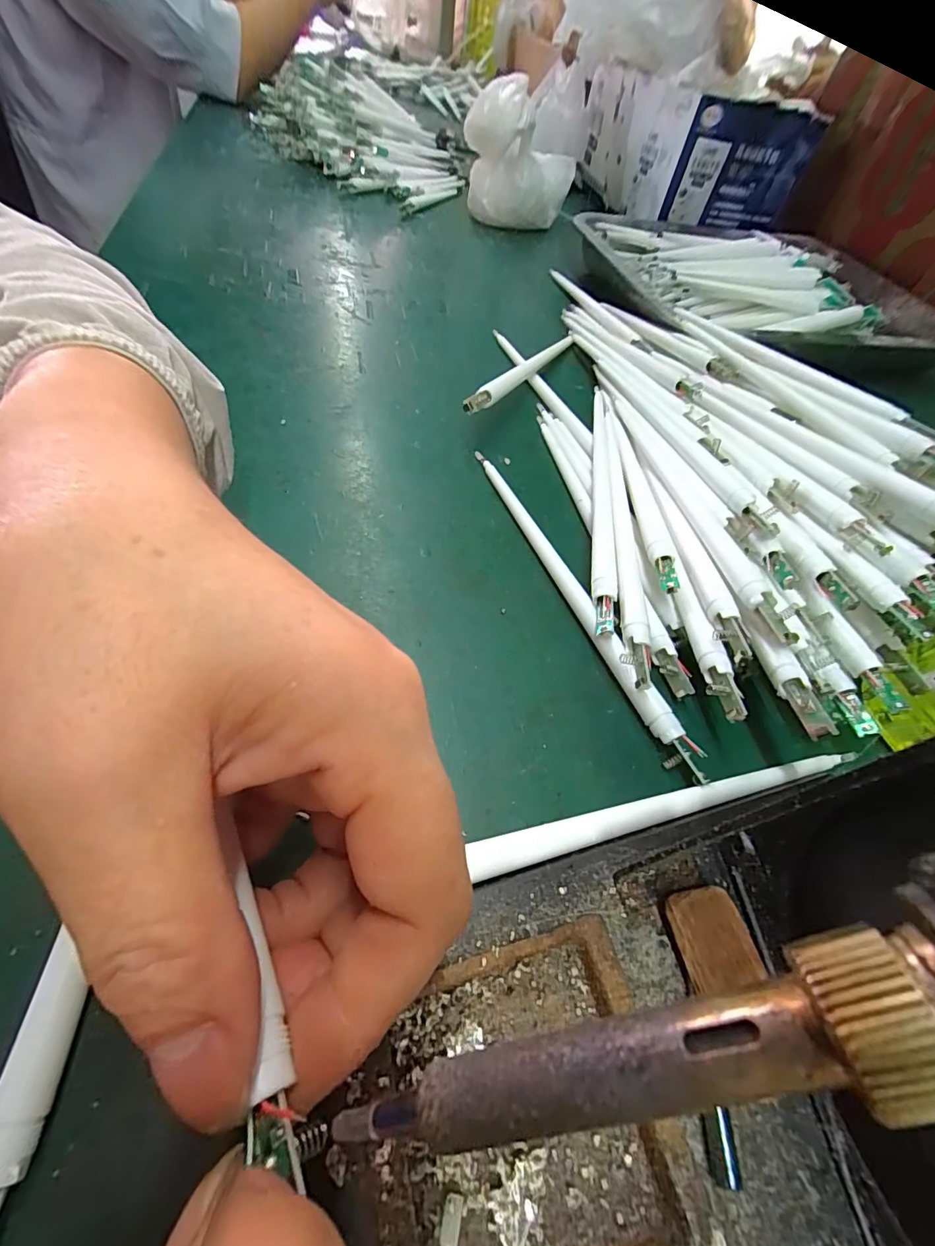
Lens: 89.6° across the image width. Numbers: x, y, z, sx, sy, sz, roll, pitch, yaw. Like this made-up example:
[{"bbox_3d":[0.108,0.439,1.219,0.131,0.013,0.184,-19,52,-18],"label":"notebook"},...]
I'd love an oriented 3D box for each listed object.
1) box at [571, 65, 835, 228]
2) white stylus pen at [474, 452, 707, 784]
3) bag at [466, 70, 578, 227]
[{"bbox_3d":[0.264,-0.600,0.587,0.167,0.105,0.272,-7,58,-15],"label":"box"},{"bbox_3d":[0.048,-0.018,0.227,0.011,0.009,0.199,-16,60,-20],"label":"white stylus pen"},{"bbox_3d":[0.059,-0.509,0.512,0.123,0.096,0.101,9,55,-3],"label":"bag"}]

